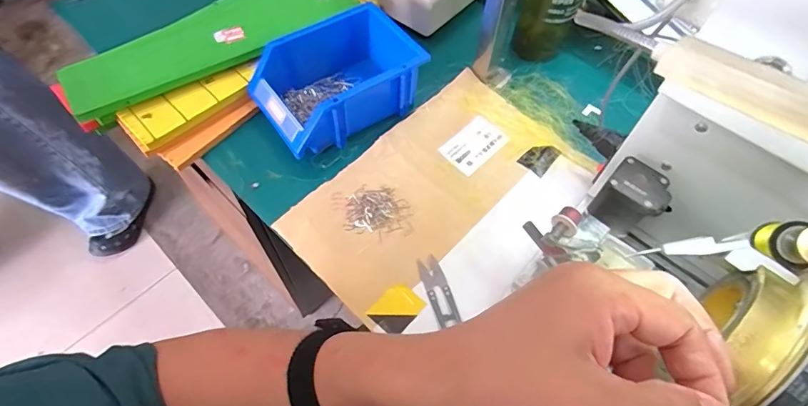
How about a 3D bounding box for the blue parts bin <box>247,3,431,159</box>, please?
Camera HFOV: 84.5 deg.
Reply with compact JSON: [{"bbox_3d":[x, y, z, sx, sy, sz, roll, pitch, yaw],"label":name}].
[{"bbox_3d":[-0.074,-0.145,0.519,0.188,0.071,0.126,-32,66,-19],"label":"blue parts bin"}]

